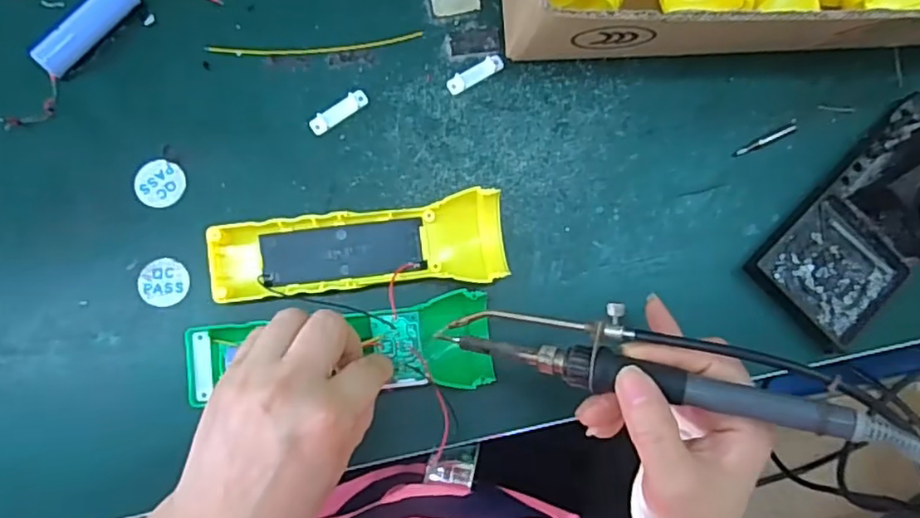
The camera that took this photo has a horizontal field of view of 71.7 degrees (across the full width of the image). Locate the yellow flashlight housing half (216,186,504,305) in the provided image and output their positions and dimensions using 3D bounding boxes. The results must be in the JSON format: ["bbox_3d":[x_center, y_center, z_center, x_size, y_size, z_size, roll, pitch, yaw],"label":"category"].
[{"bbox_3d":[-0.055,-0.006,0.363,0.163,0.023,0.049,-4,83,-4],"label":"yellow flashlight housing half"}]

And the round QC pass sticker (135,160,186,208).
[{"bbox_3d":[-0.172,-0.044,0.365,0.026,0.004,0.027,1,83,-4],"label":"round QC pass sticker"}]

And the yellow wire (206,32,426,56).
[{"bbox_3d":[-0.086,-0.128,0.383,0.127,0.004,0.008,-7,83,-5],"label":"yellow wire"}]

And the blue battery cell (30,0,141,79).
[{"bbox_3d":[-0.211,-0.131,0.362,0.018,0.018,0.065,42,82,2],"label":"blue battery cell"}]

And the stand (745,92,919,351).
[{"bbox_3d":[0.254,-0.026,0.363,0.150,0.068,0.073,-44,87,-8],"label":"stand"}]

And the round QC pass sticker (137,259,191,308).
[{"bbox_3d":[-0.168,0.013,0.362,0.026,0.004,0.027,0,84,-12],"label":"round QC pass sticker"}]

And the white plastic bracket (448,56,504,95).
[{"bbox_3d":[0.009,-0.113,0.389,0.038,0.004,0.010,-31,86,-7],"label":"white plastic bracket"}]

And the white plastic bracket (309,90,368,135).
[{"bbox_3d":[-0.072,-0.088,0.380,0.038,0.006,0.010,-37,86,-8],"label":"white plastic bracket"}]

